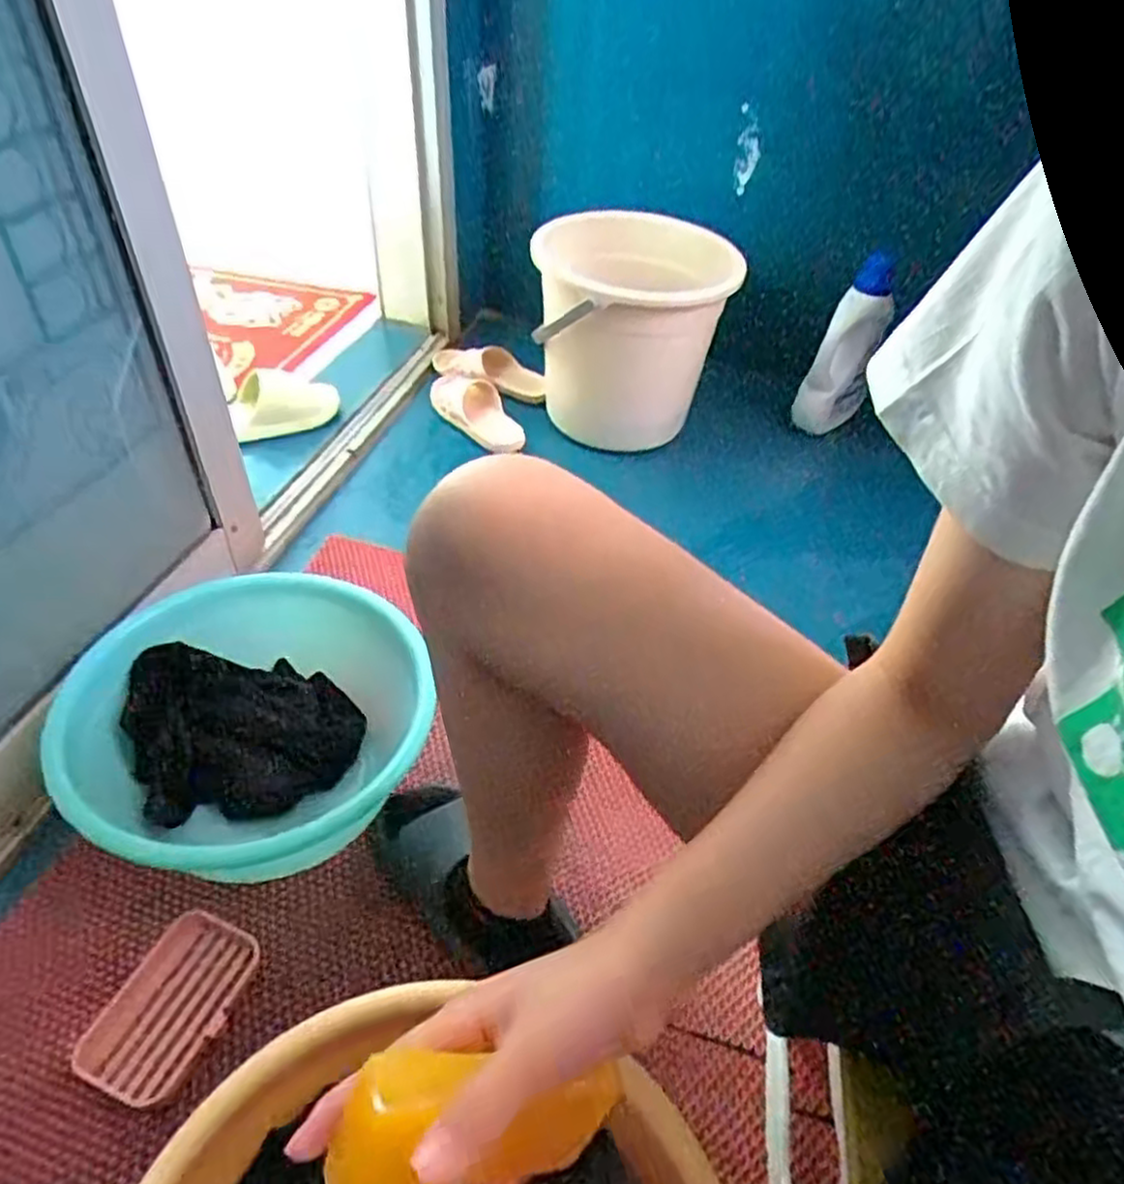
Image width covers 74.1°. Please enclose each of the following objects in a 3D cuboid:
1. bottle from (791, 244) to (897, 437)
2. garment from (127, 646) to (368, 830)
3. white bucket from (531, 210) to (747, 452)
[{"bbox_3d":[0.487,-0.422,1.283,0.109,0.292,0.070,10,26,-12],"label":"bottle"},{"bbox_3d":[-0.320,0.139,0.769,0.212,0.112,0.150,-14,46,-18],"label":"garment"},{"bbox_3d":[0.086,-0.405,1.217,0.281,0.314,0.281,2,43,-2],"label":"white bucket"}]

